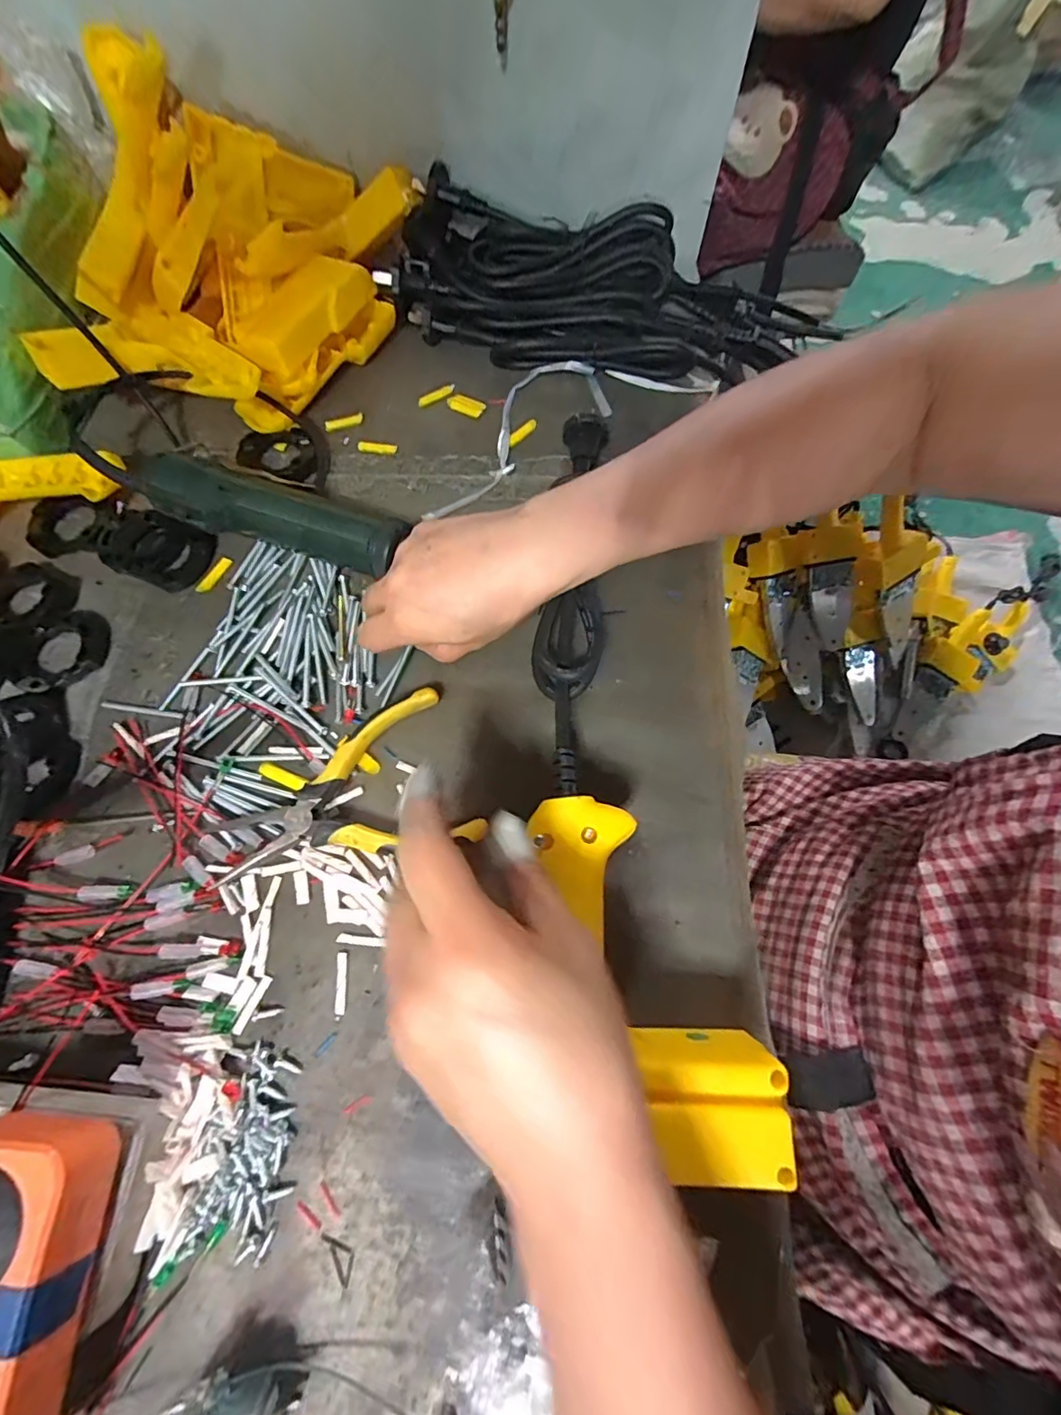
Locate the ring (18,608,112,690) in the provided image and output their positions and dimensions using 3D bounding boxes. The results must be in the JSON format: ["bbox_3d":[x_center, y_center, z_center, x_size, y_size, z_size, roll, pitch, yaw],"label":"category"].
[{"bbox_3d":[-0.313,-0.040,0.349,0.053,0.011,0.055,0,68,1],"label":"ring"}]

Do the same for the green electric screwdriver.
[{"bbox_3d":[-0.173,-0.130,0.355,0.185,0.049,0.045,15,69,7],"label":"green electric screwdriver"}]

